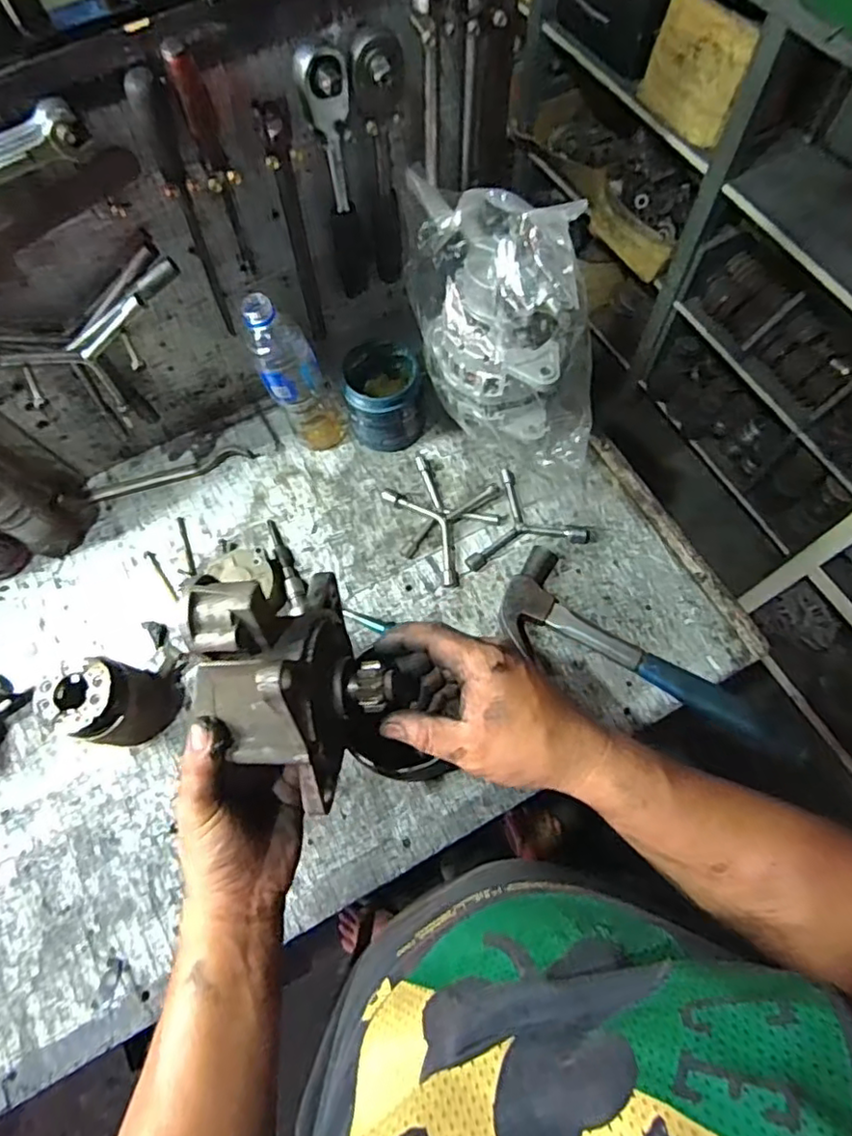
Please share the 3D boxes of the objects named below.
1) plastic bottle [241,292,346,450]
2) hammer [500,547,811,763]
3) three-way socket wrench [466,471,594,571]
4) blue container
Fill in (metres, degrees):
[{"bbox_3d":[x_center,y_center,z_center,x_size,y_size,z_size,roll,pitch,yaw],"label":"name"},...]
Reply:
[{"bbox_3d":[-0.142,-0.213,0.685,0.074,0.215,0.058,-14,68,-3],"label":"plastic bottle"},{"bbox_3d":[0.227,0.106,0.642,0.326,0.030,0.109,33,73,14],"label":"hammer"},{"bbox_3d":[0.105,-0.066,0.718,0.143,0.015,0.115,-14,68,-3],"label":"three-way socket wrench"},{"bbox_3d":[-0.047,-0.206,0.735,0.086,0.097,0.096,-5,68,0],"label":"blue container"}]

